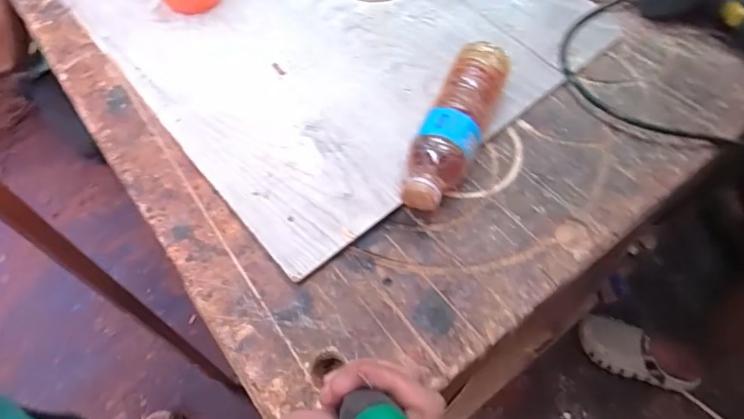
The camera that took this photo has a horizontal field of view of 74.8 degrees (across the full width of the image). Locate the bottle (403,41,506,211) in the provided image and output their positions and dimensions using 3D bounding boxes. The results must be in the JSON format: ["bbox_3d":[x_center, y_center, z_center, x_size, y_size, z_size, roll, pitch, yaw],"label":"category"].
[{"bbox_3d":[0.079,-0.077,0.463,0.055,0.060,0.187,20,64,15],"label":"bottle"}]

